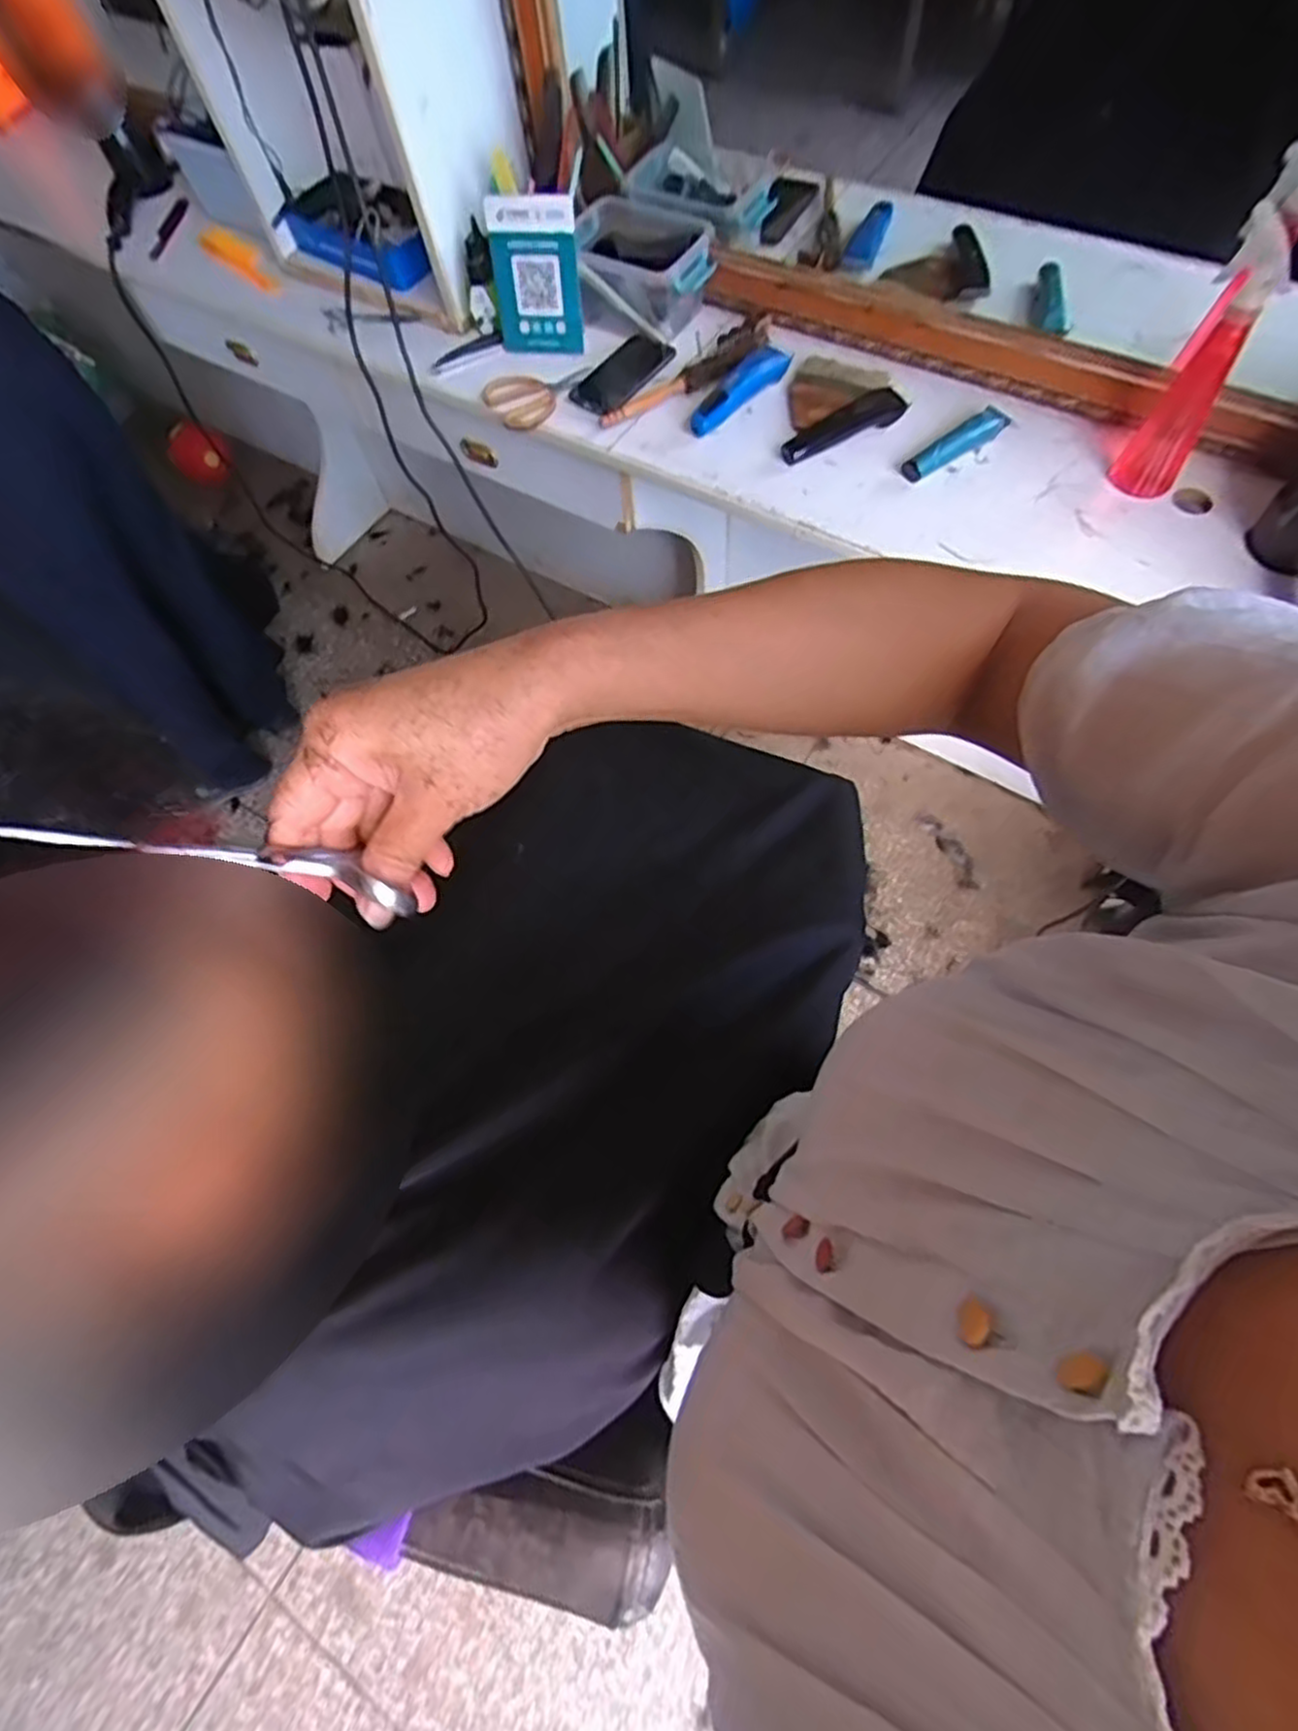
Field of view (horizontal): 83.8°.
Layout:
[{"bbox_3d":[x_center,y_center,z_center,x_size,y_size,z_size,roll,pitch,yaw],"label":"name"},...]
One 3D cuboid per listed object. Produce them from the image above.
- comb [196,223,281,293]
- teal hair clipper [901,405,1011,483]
[{"bbox_3d":[-0.681,-1.020,1.213,0.192,0.008,0.056,39,85,11],"label":"comb"},{"bbox_3d":[0.384,-0.526,0.903,0.148,0.027,0.034,-30,69,4],"label":"teal hair clipper"}]

